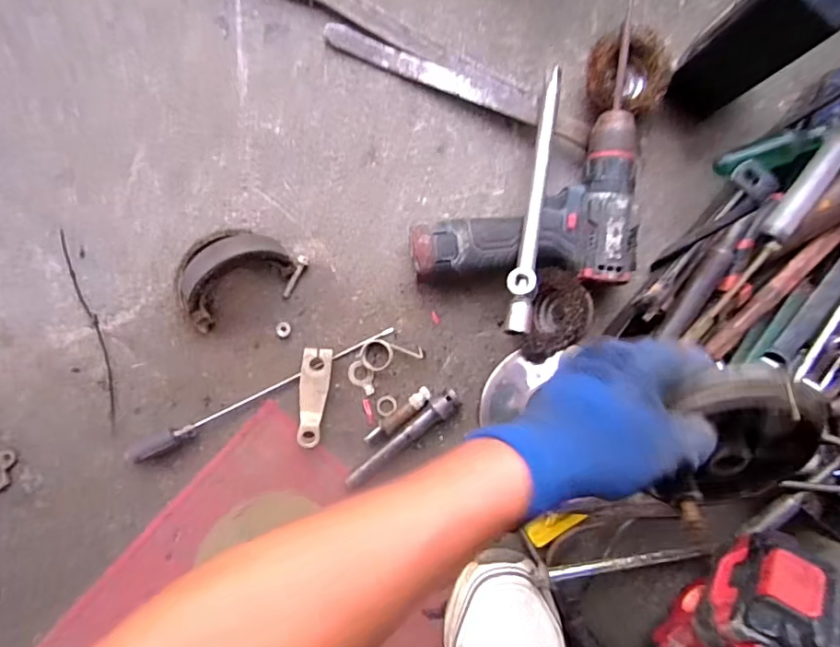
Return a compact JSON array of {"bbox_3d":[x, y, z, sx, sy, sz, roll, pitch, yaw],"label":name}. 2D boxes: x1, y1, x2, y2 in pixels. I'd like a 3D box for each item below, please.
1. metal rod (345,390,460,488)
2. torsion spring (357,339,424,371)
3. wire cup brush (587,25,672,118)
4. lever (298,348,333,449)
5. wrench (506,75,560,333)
[{"bbox_3d":[-0.015,0.105,0.480,0.124,0.021,0.018,-40,97,-2],"label":"metal rod"},{"bbox_3d":[-0.027,0.026,0.481,0.058,0.012,0.029,-17,96,-5],"label":"torsion spring"},{"bbox_3d":[0.190,-0.231,0.493,0.074,0.039,0.075,0,94,-6],"label":"wire cup brush"},{"bbox_3d":[-0.096,0.065,0.470,0.026,0.023,0.085,7,93,-7],"label":"lever"},{"bbox_3d":[0.099,-0.110,0.451,0.021,0.014,0.240,12,79,-7],"label":"wrench"}]

